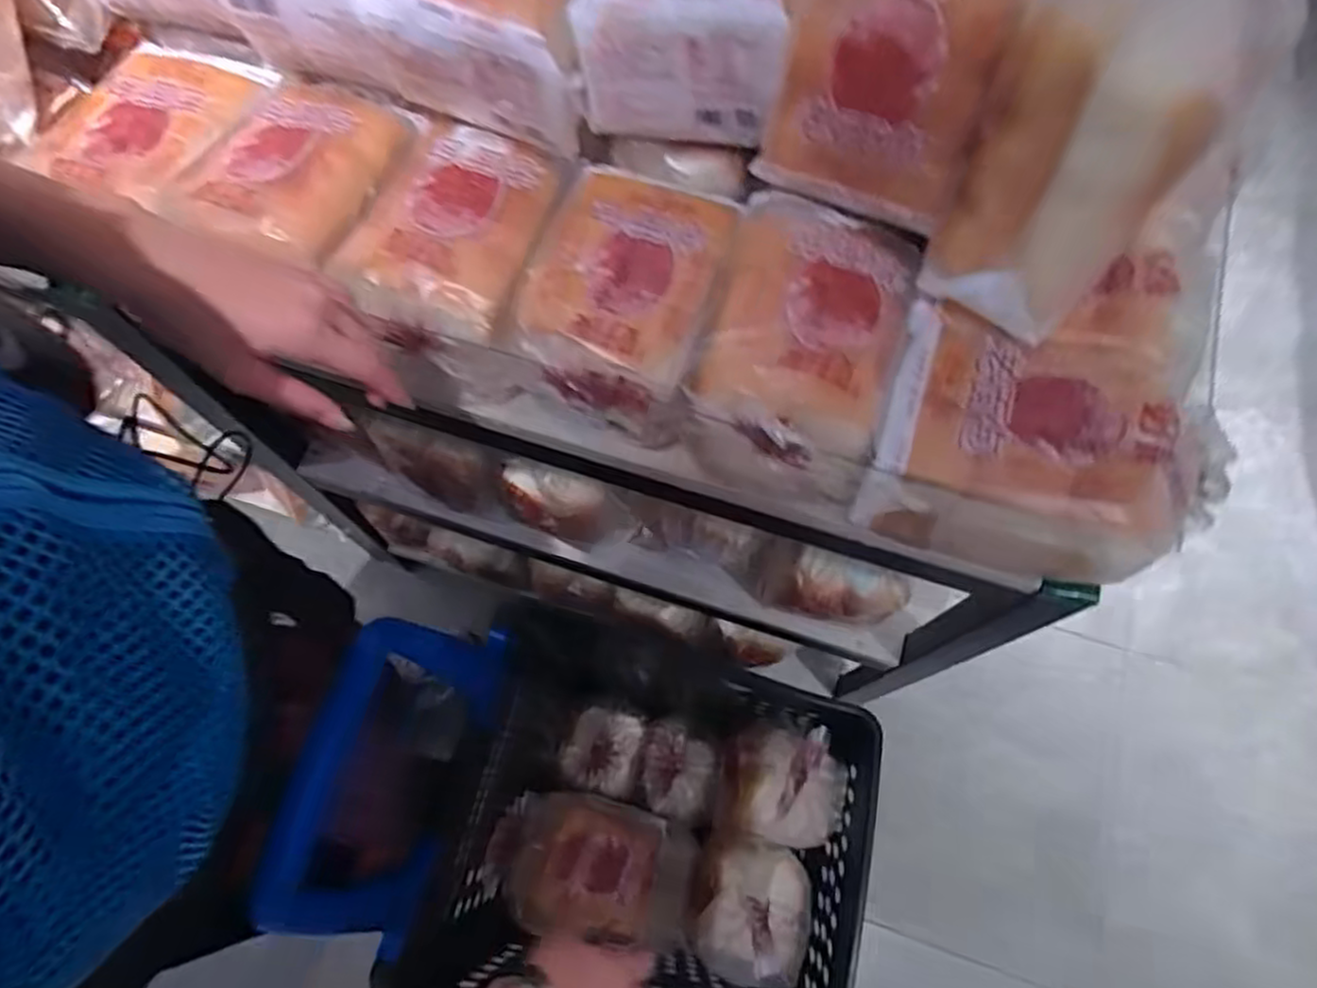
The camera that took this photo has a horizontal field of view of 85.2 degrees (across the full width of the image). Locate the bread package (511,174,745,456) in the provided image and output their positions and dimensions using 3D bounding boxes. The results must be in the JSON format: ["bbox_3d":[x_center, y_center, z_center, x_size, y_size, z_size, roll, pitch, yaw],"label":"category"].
[{"bbox_3d":[-0.023,-0.144,0.562,0.130,0.095,0.182,15,69,6],"label":"bread package"}]

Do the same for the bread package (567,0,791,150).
[{"bbox_3d":[0.029,-0.357,0.515,0.138,0.122,0.155,13,69,5],"label":"bread package"}]

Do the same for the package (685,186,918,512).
[{"bbox_3d":[0.106,-0.109,0.540,0.129,0.116,0.192,17,69,7],"label":"package"}]

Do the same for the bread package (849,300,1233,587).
[{"bbox_3d":[0.261,-0.031,0.511,0.205,0.112,0.138,19,69,8],"label":"bread package"}]

